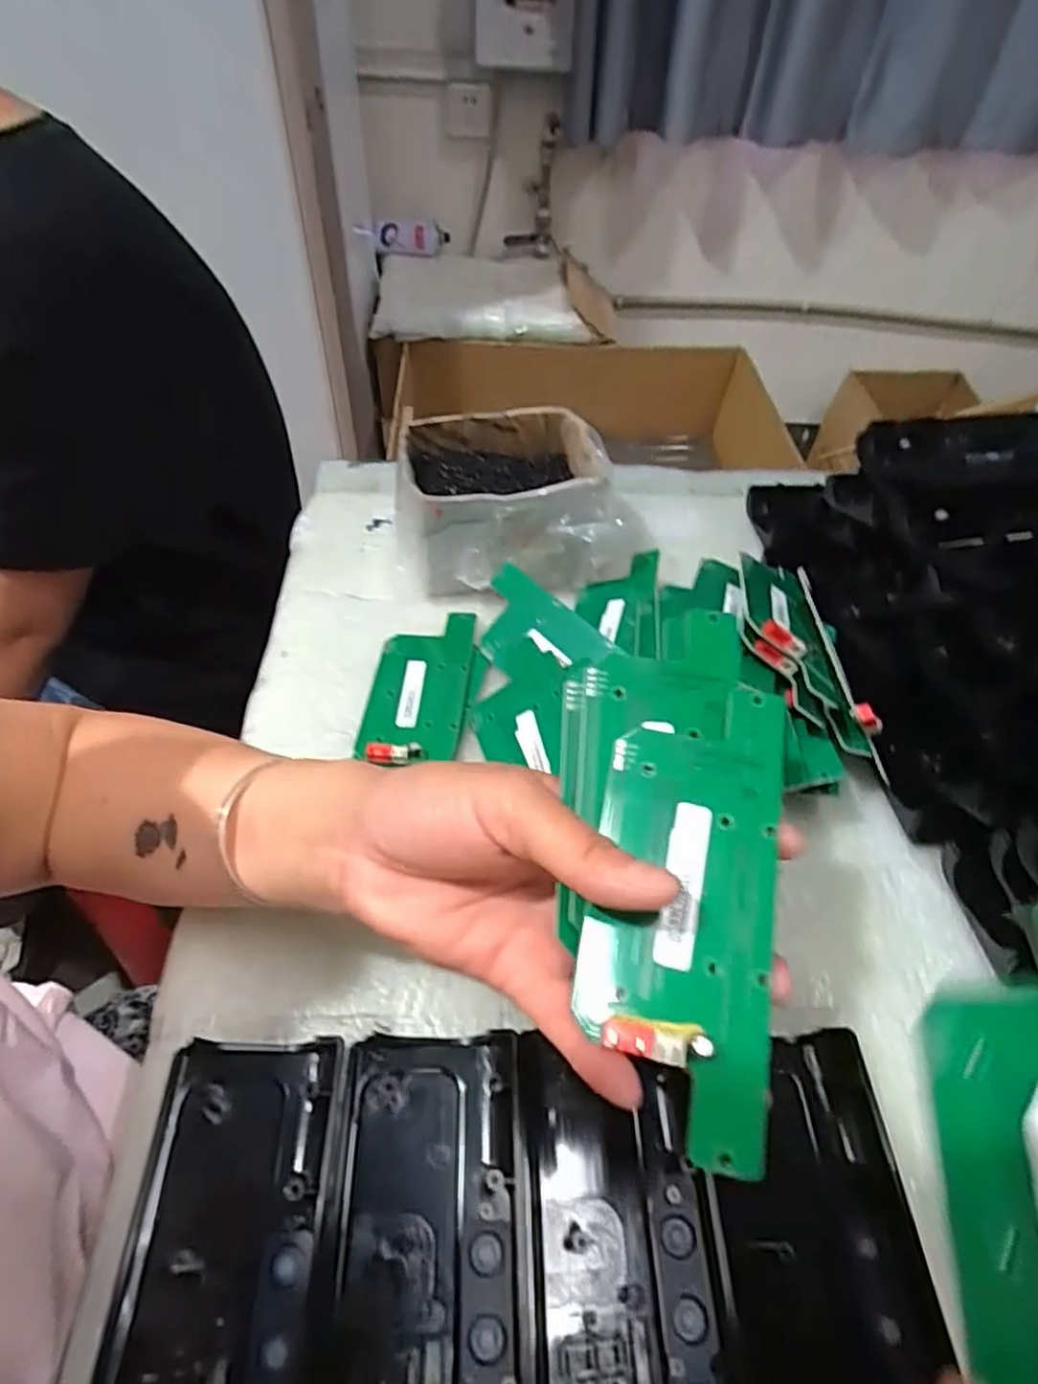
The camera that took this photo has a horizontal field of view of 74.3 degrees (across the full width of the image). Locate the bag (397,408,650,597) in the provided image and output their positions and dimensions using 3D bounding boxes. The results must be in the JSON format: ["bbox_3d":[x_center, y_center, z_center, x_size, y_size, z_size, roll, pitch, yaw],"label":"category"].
[{"bbox_3d":[-0.003,-0.128,0.468,0.161,0.077,0.108,-5,52,-6],"label":"bag"}]

